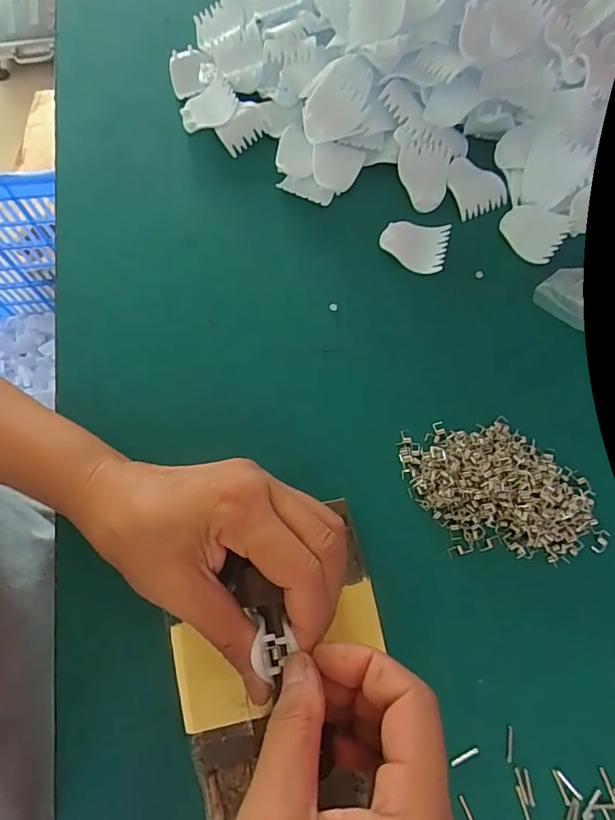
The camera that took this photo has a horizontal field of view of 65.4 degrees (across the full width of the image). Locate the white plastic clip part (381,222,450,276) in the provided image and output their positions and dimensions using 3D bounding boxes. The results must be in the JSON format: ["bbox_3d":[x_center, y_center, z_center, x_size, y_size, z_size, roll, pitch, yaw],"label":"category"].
[{"bbox_3d":[0.077,-0.118,0.345,0.047,0.007,0.038,5,71,3],"label":"white plastic clip part"}]

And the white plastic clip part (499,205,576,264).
[{"bbox_3d":[0.162,-0.130,0.348,0.043,0.006,0.040,32,87,24],"label":"white plastic clip part"}]

